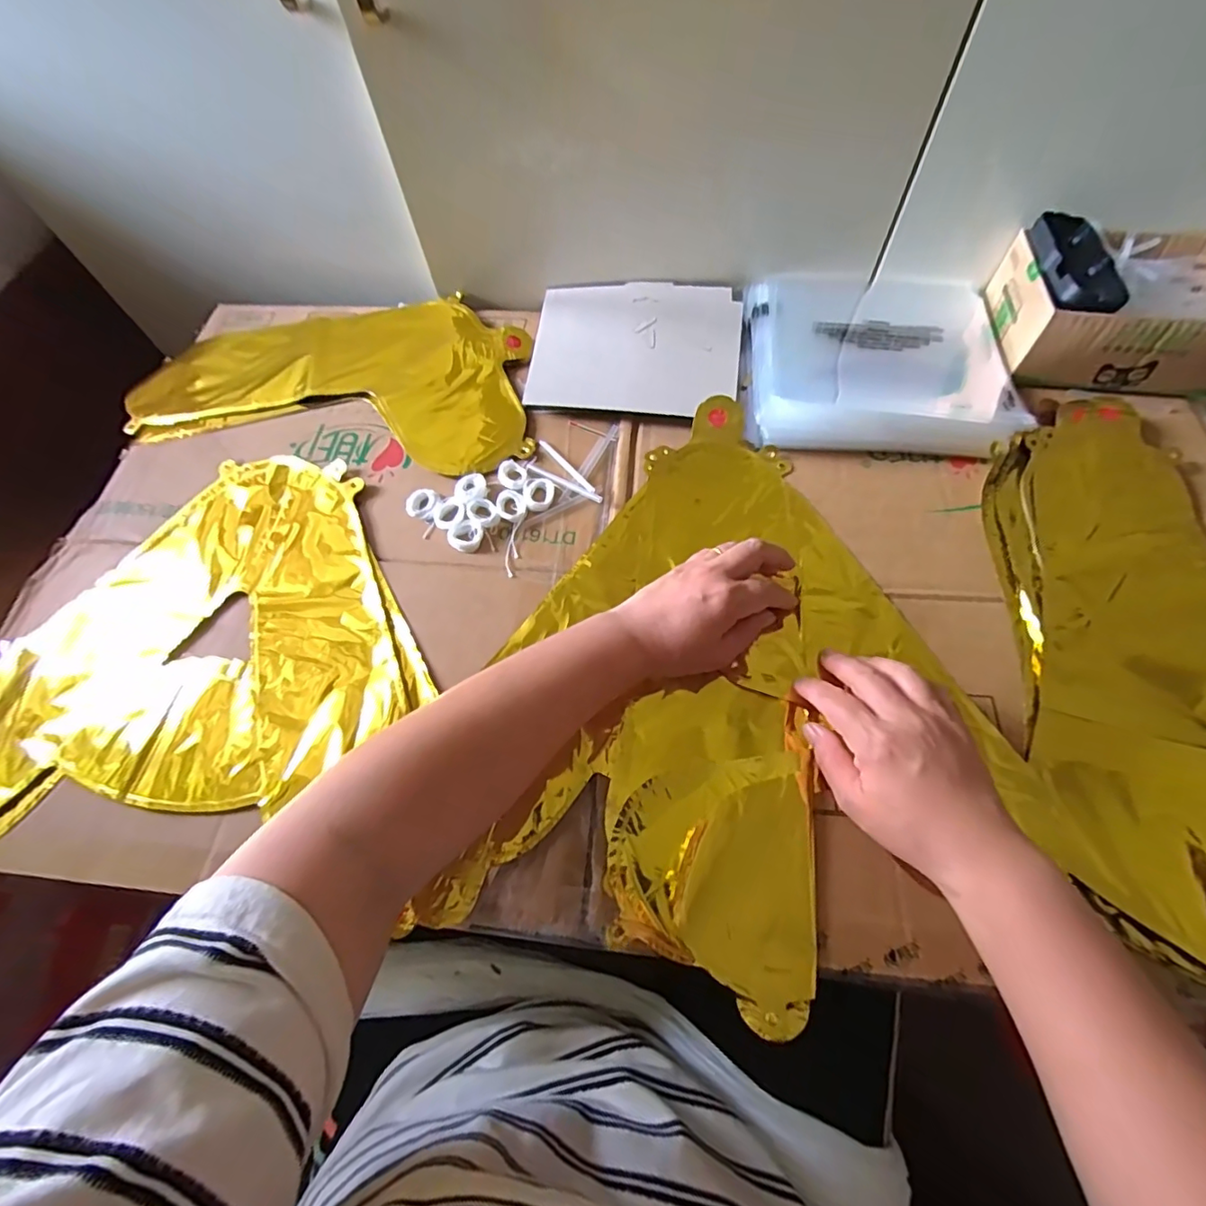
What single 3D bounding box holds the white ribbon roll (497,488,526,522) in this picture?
[{"bbox_3d":[-0.077,-0.083,0.462,0.023,0.004,0.028,-7,63,0],"label":"white ribbon roll"}]

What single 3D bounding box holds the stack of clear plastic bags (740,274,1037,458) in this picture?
[{"bbox_3d":[0.250,-0.229,0.513,0.236,0.031,0.220,6,64,7],"label":"stack of clear plastic bags"}]

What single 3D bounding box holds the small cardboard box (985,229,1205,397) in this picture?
[{"bbox_3d":[0.466,-0.264,0.491,0.190,0.079,0.133,4,63,6],"label":"small cardboard box"}]

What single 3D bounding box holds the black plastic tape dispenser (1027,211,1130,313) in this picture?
[{"bbox_3d":[0.400,-0.289,0.468,0.058,0.020,0.118,8,64,8],"label":"black plastic tape dispenser"}]

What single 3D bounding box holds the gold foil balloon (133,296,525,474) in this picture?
[{"bbox_3d":[-0.258,-0.237,0.556,0.401,0.016,0.213,9,64,8],"label":"gold foil balloon"}]

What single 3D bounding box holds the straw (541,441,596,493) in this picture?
[{"bbox_3d":[-0.032,-0.120,0.485,0.007,0.005,0.078,-36,66,-16],"label":"straw"}]

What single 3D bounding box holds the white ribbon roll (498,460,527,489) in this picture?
[{"bbox_3d":[-0.079,-0.111,0.479,0.024,0.004,0.032,-27,65,-10],"label":"white ribbon roll"}]

